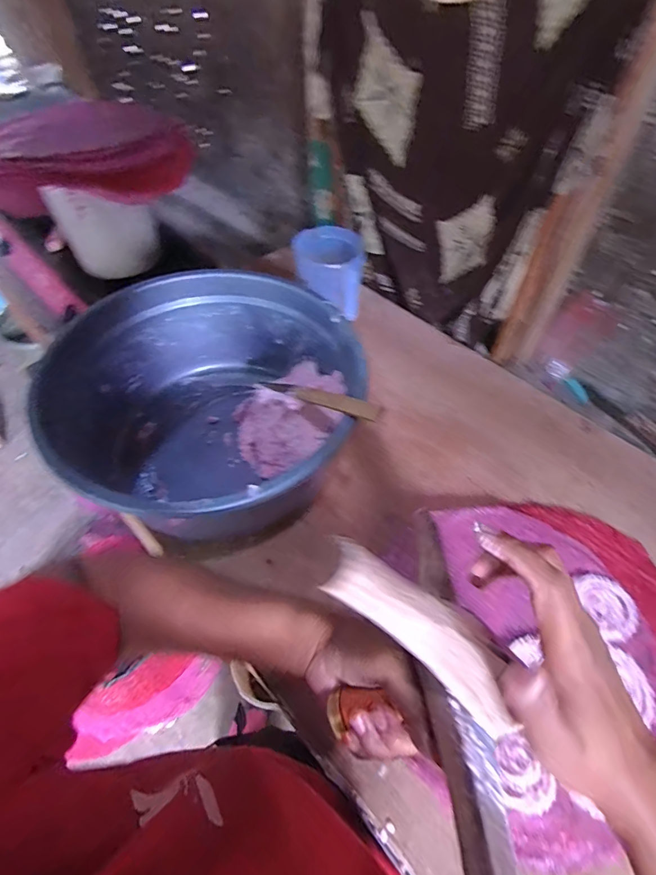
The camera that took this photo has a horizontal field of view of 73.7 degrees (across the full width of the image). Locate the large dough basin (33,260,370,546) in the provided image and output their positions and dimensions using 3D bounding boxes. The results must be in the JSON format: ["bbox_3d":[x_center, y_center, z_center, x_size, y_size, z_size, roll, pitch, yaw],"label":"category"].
[{"bbox_3d":[-0.164,-0.037,0.629,0.418,0.187,0.388,28,57,20],"label":"large dough basin"}]

